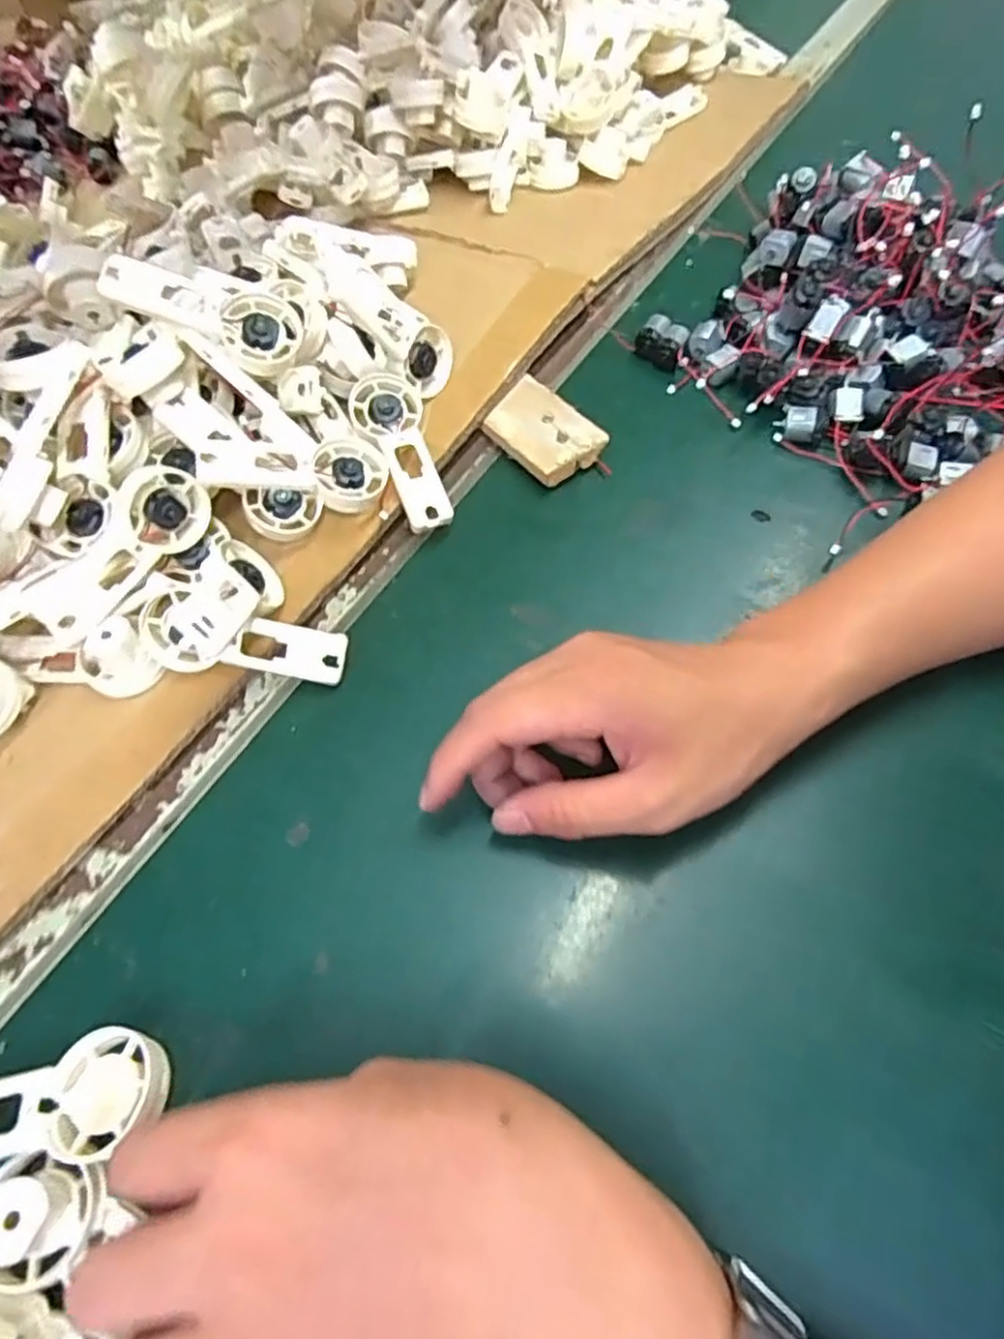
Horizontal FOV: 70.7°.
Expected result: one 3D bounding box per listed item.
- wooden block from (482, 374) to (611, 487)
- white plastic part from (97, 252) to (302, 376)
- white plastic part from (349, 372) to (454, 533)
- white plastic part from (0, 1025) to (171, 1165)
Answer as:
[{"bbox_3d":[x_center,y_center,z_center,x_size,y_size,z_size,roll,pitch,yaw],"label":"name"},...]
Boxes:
[{"bbox_3d":[0.023,-0.142,0.428,0.050,0.018,0.074,-32,61,-14],"label":"wooden block"},{"bbox_3d":[-0.150,-0.180,0.357,0.093,0.020,0.034,16,56,-20],"label":"white plastic part"},{"bbox_3d":[-0.054,-0.121,0.393,0.038,0.014,0.094,-21,78,-8],"label":"white plastic part"},{"bbox_3d":[-0.164,0.155,0.252,0.094,0.023,0.038,-10,58,-1],"label":"white plastic part"}]

